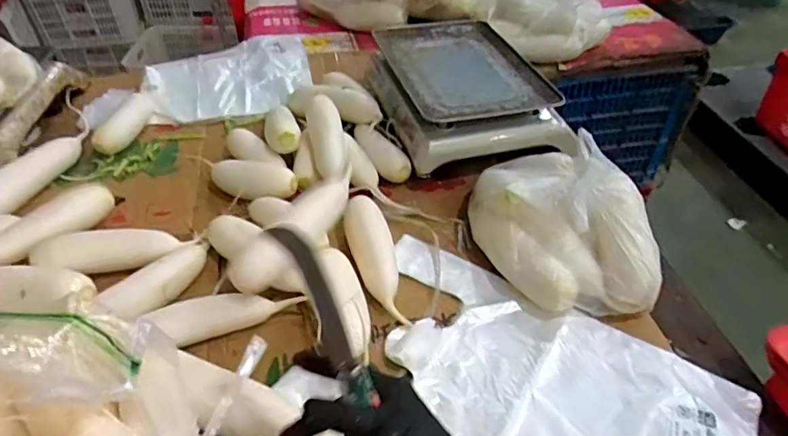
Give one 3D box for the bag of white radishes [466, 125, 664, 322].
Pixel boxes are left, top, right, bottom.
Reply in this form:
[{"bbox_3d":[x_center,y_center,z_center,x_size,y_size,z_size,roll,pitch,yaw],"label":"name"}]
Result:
[{"bbox_3d":[0.226,0.012,0.678,0.186,0.115,0.244,-20,47,-19],"label":"bag of white radishes"}]

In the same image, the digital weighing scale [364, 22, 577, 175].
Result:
[{"bbox_3d":[0.109,-0.229,0.911,0.253,0.093,0.368,-14,45,-14],"label":"digital weighing scale"}]

